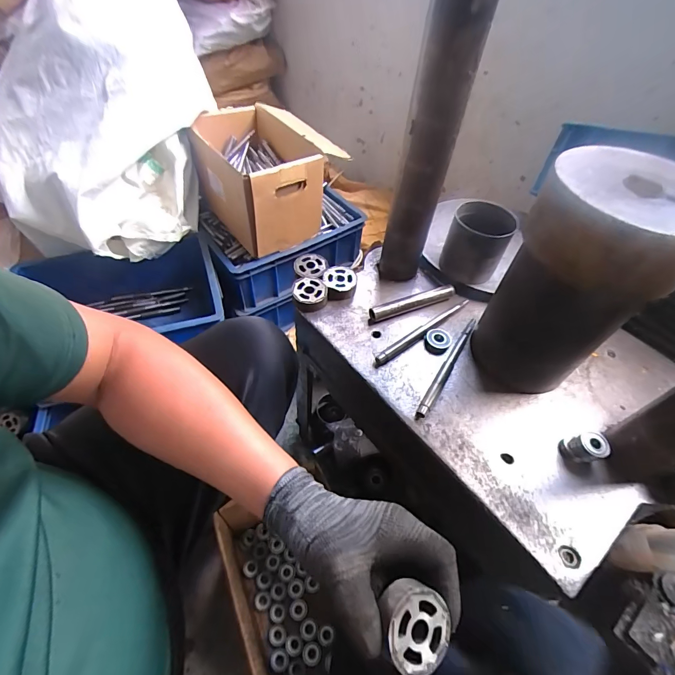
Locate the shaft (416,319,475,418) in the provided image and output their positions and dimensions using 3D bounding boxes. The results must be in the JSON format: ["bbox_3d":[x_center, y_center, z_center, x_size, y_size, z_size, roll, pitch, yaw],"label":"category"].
[{"bbox_3d":[0.148,0.037,0.486,0.014,0.012,0.182,29,55,18],"label":"shaft"}]

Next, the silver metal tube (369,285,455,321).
[{"bbox_3d":[0.115,-0.054,0.549,0.142,0.017,0.017,-18,55,-18],"label":"silver metal tube"}]

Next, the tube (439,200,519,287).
[{"bbox_3d":[0.214,-0.141,0.563,0.089,0.103,0.093,25,54,15],"label":"tube"}]

